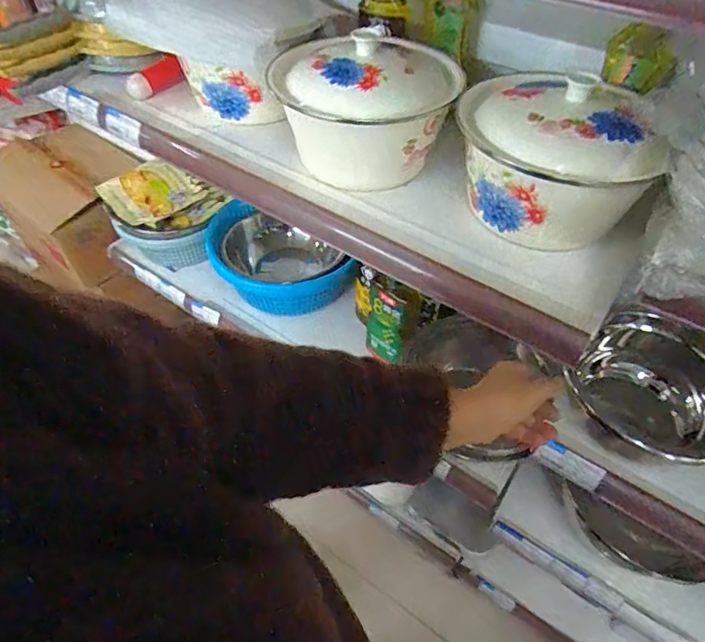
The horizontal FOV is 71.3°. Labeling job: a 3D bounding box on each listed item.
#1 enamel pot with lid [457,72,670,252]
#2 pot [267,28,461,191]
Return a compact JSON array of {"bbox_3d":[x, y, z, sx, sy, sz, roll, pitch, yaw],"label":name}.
[{"bbox_3d":[0.201,-0.167,0.524,0.193,0.135,0.159,13,51,10],"label":"enamel pot with lid"},{"bbox_3d":[0.013,-0.250,0.595,0.201,0.127,0.162,-12,51,-10],"label":"pot"}]

